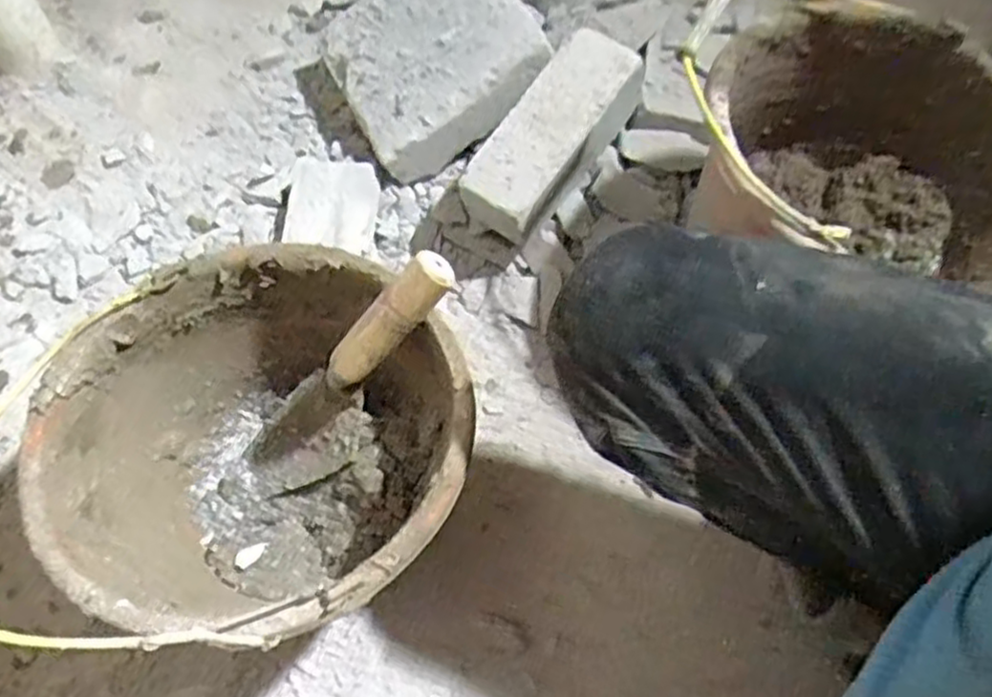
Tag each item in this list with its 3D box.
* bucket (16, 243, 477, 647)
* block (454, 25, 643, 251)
[{"bbox_3d":[-0.158,0.090,0.551,0.262,0.201,0.253,1,62,-2],"label":"bucket"},{"bbox_3d":[0.055,-0.199,0.691,0.077,0.076,0.207,35,82,15],"label":"block"}]

